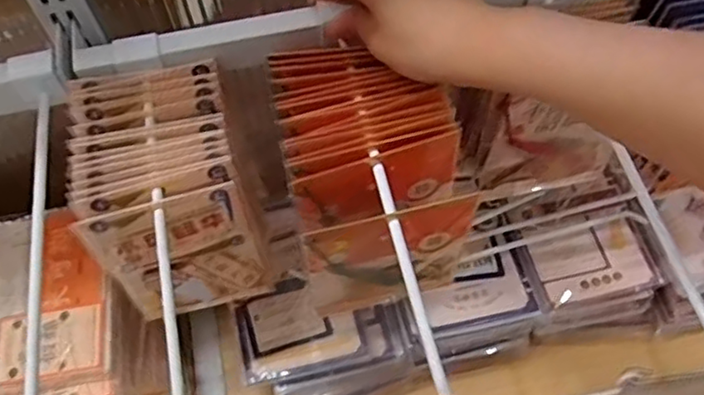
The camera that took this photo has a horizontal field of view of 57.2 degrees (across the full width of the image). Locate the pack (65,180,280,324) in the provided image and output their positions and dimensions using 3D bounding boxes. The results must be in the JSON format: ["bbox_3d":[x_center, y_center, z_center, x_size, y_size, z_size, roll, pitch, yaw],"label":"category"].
[{"bbox_3d":[-0.105,0.041,0.412,0.091,0.132,0.009,-17,56,-6],"label":"pack"}]

